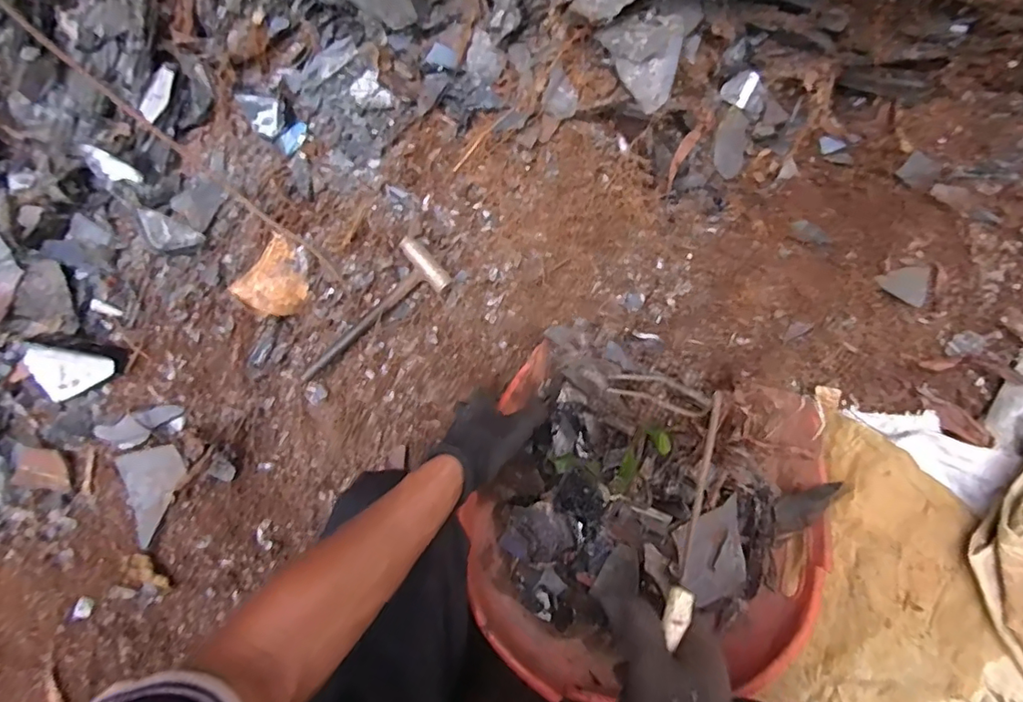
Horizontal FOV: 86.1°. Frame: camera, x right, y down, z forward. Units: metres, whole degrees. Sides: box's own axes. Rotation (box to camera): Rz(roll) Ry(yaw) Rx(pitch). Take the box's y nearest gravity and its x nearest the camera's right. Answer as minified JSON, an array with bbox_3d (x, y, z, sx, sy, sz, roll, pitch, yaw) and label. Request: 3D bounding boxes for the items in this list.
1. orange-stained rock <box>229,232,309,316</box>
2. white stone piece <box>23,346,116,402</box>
[{"bbox_3d":[-0.306,-0.093,0.719,0.079,0.046,0.094,29,72,12],"label":"orange-stained rock"},{"bbox_3d":[-0.578,0.018,0.716,0.083,0.073,0.019,-30,27,-13],"label":"white stone piece"}]

